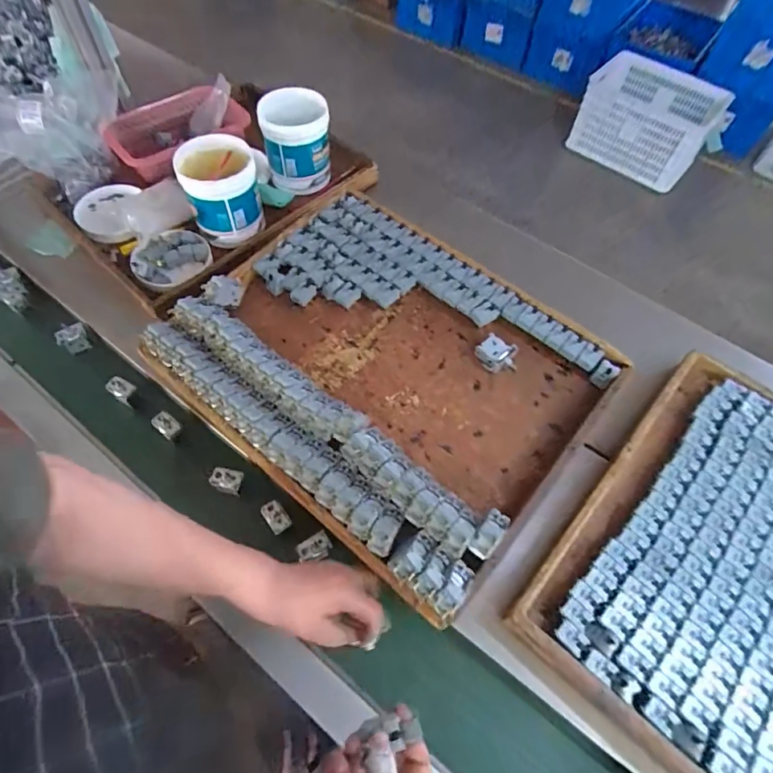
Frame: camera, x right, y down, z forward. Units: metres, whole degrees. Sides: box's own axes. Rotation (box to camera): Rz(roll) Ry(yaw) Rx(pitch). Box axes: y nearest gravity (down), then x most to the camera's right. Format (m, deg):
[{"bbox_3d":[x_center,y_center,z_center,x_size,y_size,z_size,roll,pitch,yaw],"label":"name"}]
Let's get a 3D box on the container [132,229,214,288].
[{"bbox_3d":[-0.379,-0.222,0.840,0.133,0.031,0.131,1,59,-2],"label":"container"}]

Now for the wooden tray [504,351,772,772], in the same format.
[{"bbox_3d":[0.438,0.220,0.577,0.392,0.036,0.495,37,65,18],"label":"wooden tray"}]

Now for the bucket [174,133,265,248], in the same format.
[{"bbox_3d":[-0.271,-0.318,0.799,0.113,0.139,0.116,1,59,-2],"label":"bucket"}]

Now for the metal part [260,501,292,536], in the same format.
[{"bbox_3d":[-0.141,0.166,0.616,0.026,0.009,0.041,-31,65,-19],"label":"metal part"}]

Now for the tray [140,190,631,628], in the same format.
[{"bbox_3d":[-0.007,-0.037,0.626,0.507,0.058,0.404,36,65,18],"label":"tray"}]

